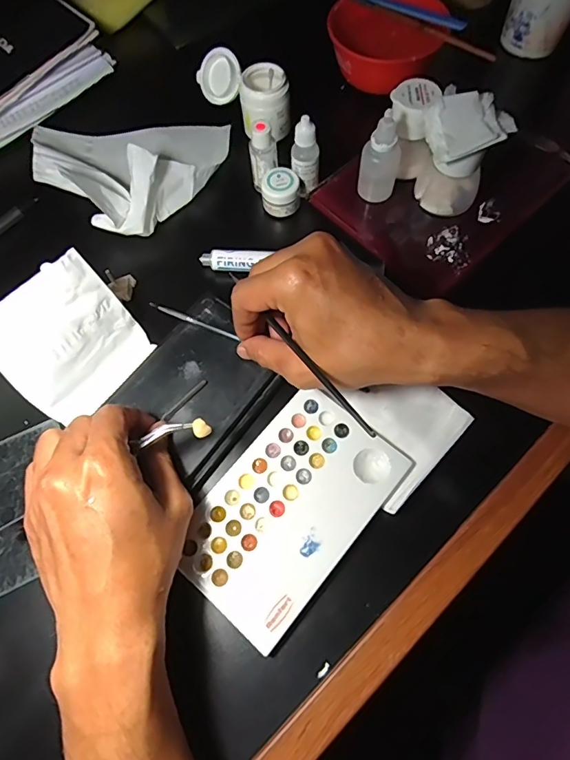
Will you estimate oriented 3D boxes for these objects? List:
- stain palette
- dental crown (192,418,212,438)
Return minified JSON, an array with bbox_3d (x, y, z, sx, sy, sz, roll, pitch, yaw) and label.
[{"bbox_3d":[0.003,0.083,0.306,0.092,0.006,0.148,38,75,16],"label":"stain palette"},{"bbox_3d":[-0.051,0.029,0.275,0.010,0.004,0.012,-40,73,-13],"label":"dental crown"}]

